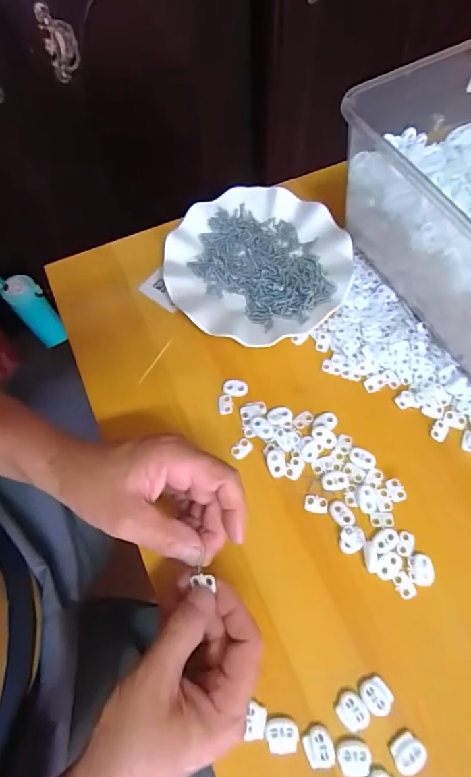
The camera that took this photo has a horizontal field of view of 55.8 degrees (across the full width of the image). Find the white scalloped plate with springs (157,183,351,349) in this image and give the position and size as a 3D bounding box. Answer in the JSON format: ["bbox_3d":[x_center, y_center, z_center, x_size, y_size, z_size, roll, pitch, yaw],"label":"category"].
[{"bbox_3d":[0.021,-0.125,0.449,0.176,0.022,0.176,0,67,-1],"label":"white scalloped plate with springs"}]

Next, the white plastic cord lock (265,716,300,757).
[{"bbox_3d":[0.032,0.237,0.302,0.022,0.005,0.020,-5,67,-3],"label":"white plastic cord lock"}]

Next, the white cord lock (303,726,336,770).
[{"bbox_3d":[0.056,0.242,0.299,0.019,0.004,0.022,-16,68,-8],"label":"white cord lock"}]

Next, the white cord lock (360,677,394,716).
[{"bbox_3d":[0.099,0.215,0.310,0.020,0.004,0.022,-31,71,-13],"label":"white cord lock"}]

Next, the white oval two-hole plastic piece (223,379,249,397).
[{"bbox_3d":[0.000,0.000,0.409,0.022,0.004,0.016,-2,67,-2],"label":"white oval two-hole plastic piece"}]

